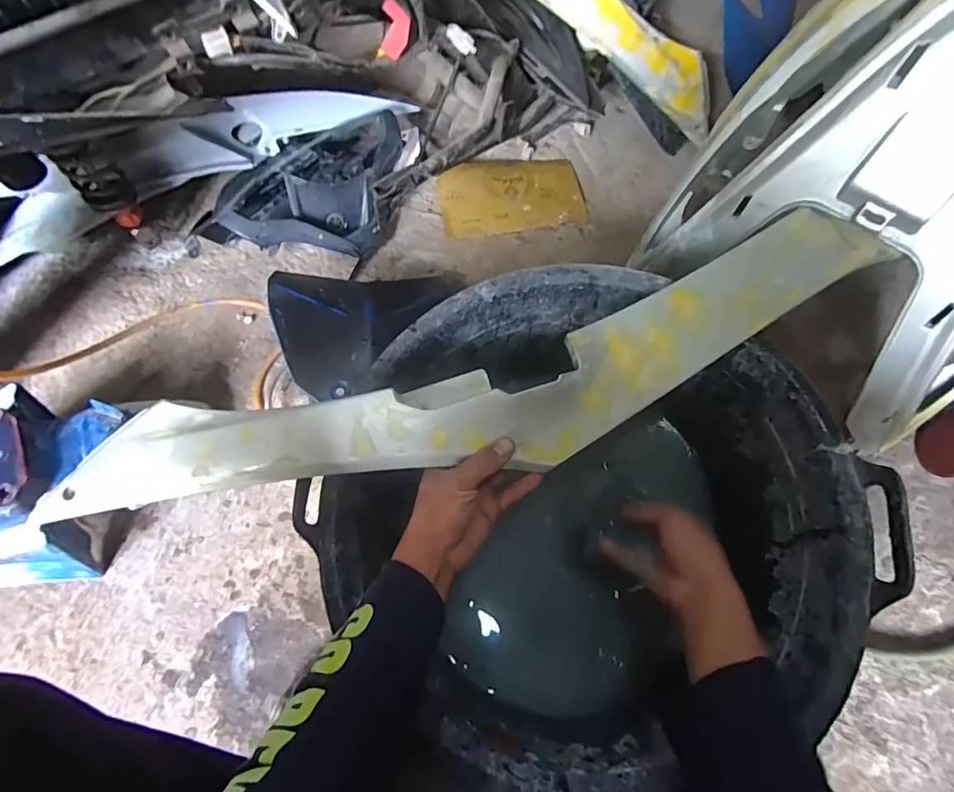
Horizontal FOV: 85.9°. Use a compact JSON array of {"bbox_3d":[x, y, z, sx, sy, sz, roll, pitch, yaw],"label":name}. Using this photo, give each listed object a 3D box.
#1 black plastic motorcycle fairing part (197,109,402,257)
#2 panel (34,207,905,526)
[{"bbox_3d":[-0.263,-0.320,0.778,0.298,0.079,0.216,-3,66,-4],"label":"black plastic motorcycle fairing part"},{"bbox_3d":[0.004,-0.005,0.451,0.766,0.041,0.135,-16,70,-5],"label":"panel"}]

